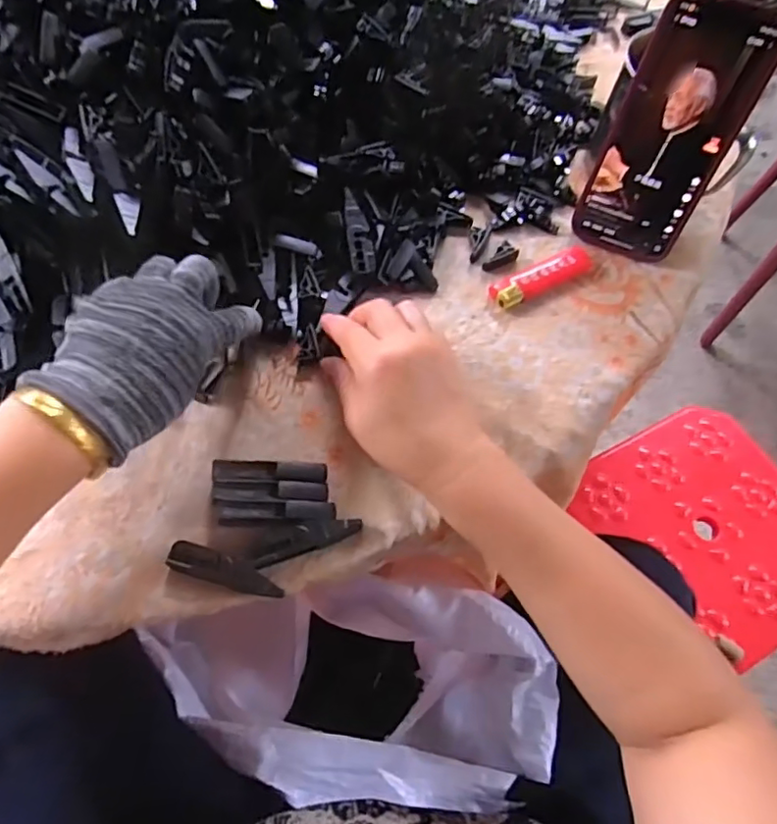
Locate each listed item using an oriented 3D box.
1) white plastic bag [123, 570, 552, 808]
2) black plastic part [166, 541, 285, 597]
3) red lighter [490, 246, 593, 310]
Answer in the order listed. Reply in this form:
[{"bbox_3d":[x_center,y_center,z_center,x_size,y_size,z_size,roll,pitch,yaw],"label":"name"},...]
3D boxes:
[{"bbox_3d":[-0.048,0.319,0.680,0.339,0.518,0.168,4,65,-1],"label":"white plastic bag"},{"bbox_3d":[-0.091,0.089,0.324,0.064,0.012,0.018,16,66,5],"label":"black plastic part"},{"bbox_3d":[0.115,-0.100,0.420,0.085,0.010,0.024,-28,70,-14],"label":"red lighter"}]

